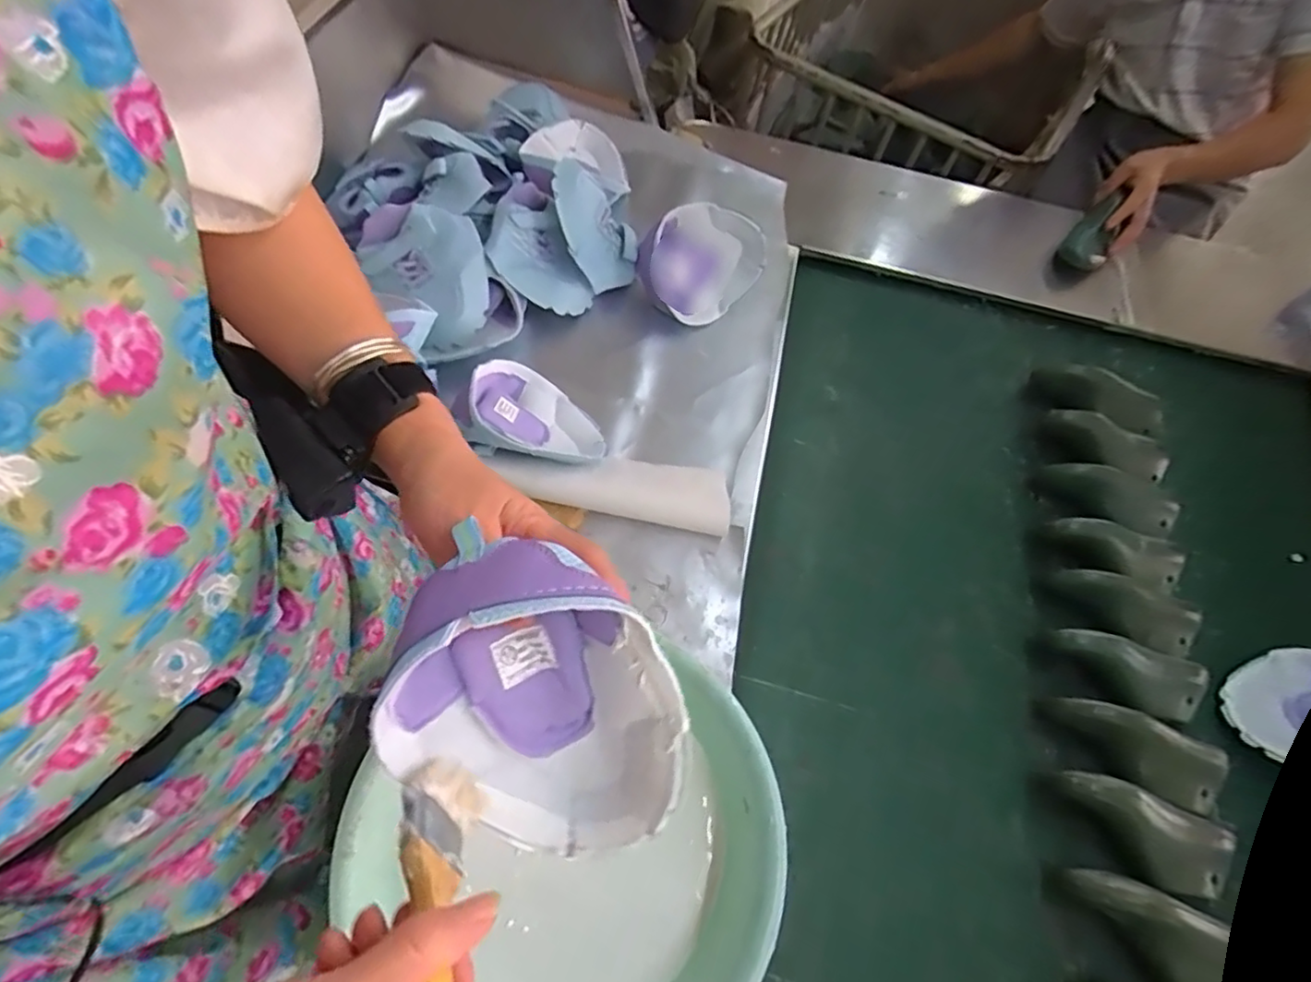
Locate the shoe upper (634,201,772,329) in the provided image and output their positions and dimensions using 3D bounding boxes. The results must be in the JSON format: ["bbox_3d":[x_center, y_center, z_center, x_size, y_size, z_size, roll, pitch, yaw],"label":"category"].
[{"bbox_3d":[0.065,-0.288,0.784,0.157,0.130,0.068,-23,66,-16],"label":"shoe upper"}]

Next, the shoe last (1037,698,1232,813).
[{"bbox_3d":[0.477,0.262,0.612,0.166,0.045,0.069,21,60,13],"label":"shoe last"}]

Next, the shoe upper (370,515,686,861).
[{"bbox_3d":[-0.060,0.103,0.318,0.137,0.178,0.080,-18,28,0],"label":"shoe upper"}]

